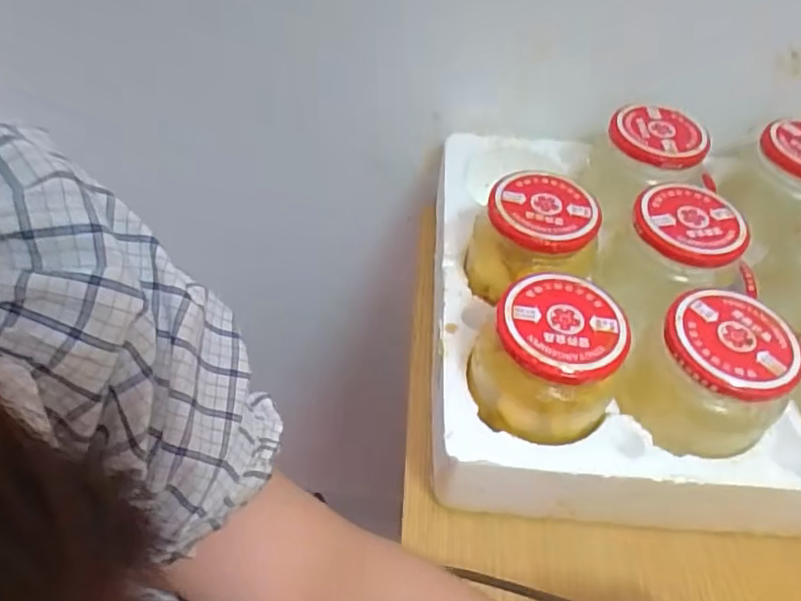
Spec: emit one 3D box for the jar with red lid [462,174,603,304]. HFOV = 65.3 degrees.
[{"bbox_3d":[0.086,-0.038,0.412,0.075,0.062,0.064,13,50,7],"label":"jar with red lid"}]

